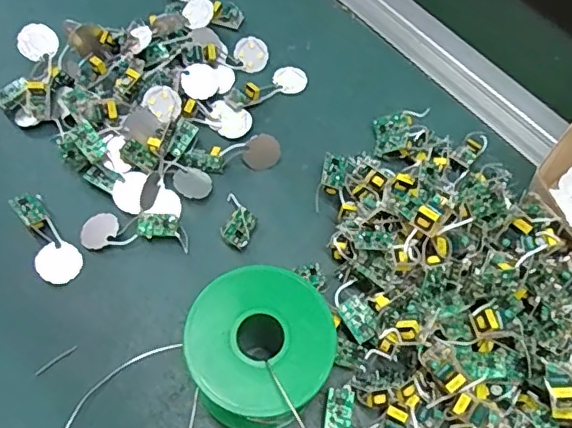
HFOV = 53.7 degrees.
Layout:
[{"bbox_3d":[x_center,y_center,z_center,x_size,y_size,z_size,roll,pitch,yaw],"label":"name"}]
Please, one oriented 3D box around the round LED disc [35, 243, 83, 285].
[{"bbox_3d":[-0.137,0.030,0.340,0.026,0.004,0.024,9,73,-31],"label":"round LED disc"}]

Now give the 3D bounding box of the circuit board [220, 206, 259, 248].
[{"bbox_3d":[-0.028,0.009,0.351,0.018,0.004,0.023,43,63,-10],"label":"circuit board"}]

